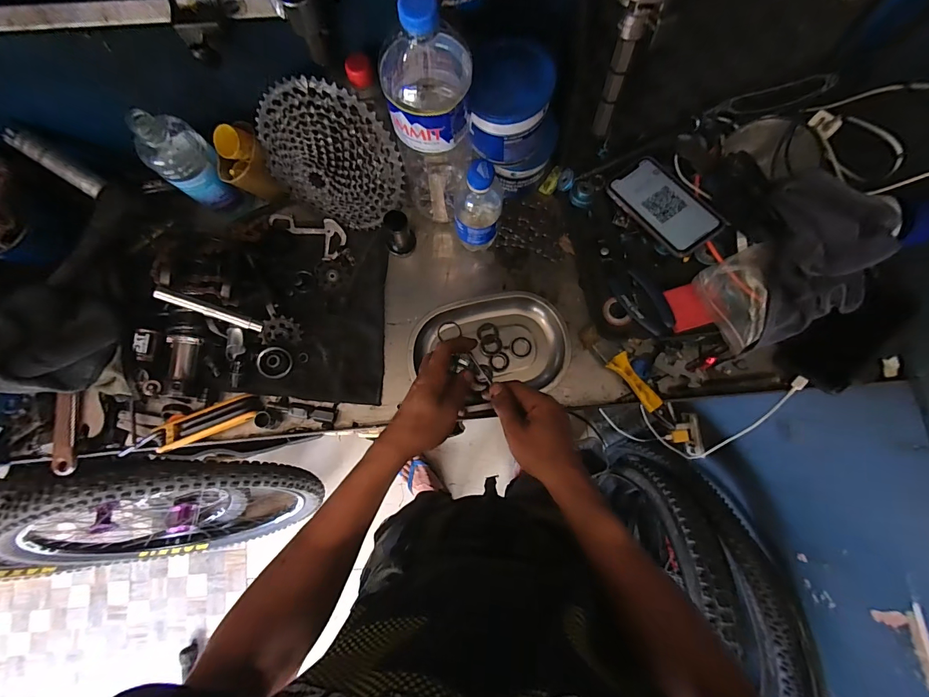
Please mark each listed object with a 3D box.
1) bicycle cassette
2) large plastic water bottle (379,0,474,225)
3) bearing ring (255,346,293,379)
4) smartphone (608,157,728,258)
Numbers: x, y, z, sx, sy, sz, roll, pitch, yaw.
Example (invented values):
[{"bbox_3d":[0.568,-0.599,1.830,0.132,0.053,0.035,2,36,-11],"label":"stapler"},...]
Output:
[{"bbox_3d":[-0.178,-0.236,0.505,0.193,0.179,0.047,27,50,-14],"label":"bicycle cassette"},{"bbox_3d":[-0.035,-0.255,0.460,0.091,0.314,0.106,-13,81,-1],"label":"large plastic water bottle"},{"bbox_3d":[-0.267,0.020,0.551,0.045,0.009,0.046,2,85,-25],"label":"bearing ring"},{"bbox_3d":[0.270,-0.195,0.532,0.079,0.011,0.149,-34,71,2],"label":"smartphone"}]

